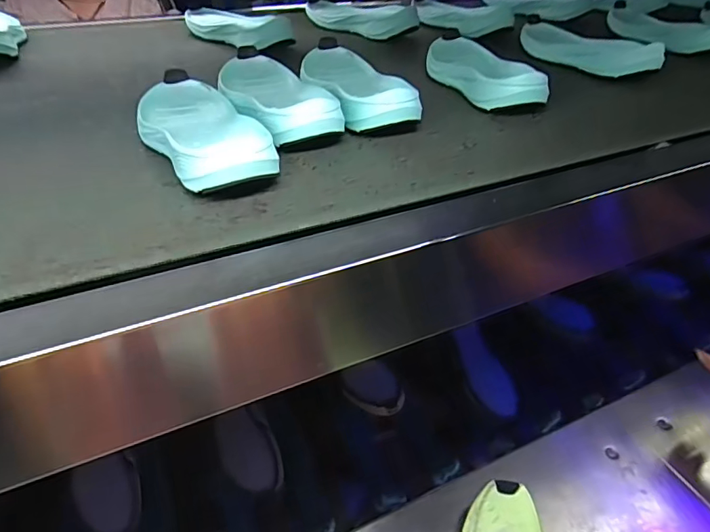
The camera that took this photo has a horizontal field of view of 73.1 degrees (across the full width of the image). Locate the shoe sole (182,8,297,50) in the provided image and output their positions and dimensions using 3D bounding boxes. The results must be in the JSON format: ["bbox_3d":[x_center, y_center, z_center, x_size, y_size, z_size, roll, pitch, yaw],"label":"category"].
[{"bbox_3d":[-0.186,-0.371,0.742,0.084,0.046,0.223,-26,46,-31],"label":"shoe sole"}]

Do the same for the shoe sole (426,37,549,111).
[{"bbox_3d":[0.151,-0.246,0.589,0.083,0.036,0.227,-10,42,-10],"label":"shoe sole"}]

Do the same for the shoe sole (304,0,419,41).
[{"bbox_3d":[0.008,-0.421,0.802,0.077,0.043,0.237,-24,44,-29],"label":"shoe sole"}]

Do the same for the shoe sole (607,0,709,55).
[{"bbox_3d":[0.499,-0.408,0.797,0.087,0.033,0.252,-5,41,-5],"label":"shoe sole"}]

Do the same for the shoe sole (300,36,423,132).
[{"bbox_3d":[-0.006,-0.204,0.531,0.083,0.038,0.228,-9,39,-14],"label":"shoe sole"}]

